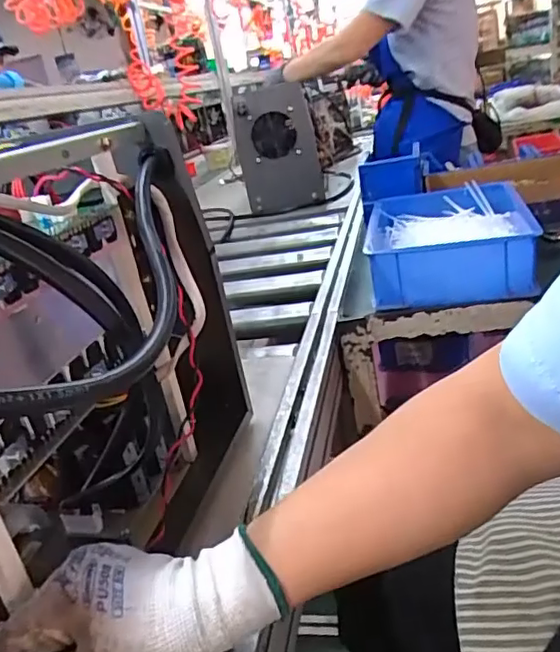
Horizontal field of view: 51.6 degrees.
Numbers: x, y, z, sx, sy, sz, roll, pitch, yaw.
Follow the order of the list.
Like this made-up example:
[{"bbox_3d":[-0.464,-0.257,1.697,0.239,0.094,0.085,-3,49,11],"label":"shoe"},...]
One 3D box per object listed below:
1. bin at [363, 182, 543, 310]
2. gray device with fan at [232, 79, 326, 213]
[{"bbox_3d":[0.240,-0.126,0.828,0.214,0.085,0.323,-4,23,16],"label":"bin"},{"bbox_3d":[-0.002,-0.443,1.453,0.209,0.304,0.069,-10,4,-12],"label":"gray device with fan"}]

